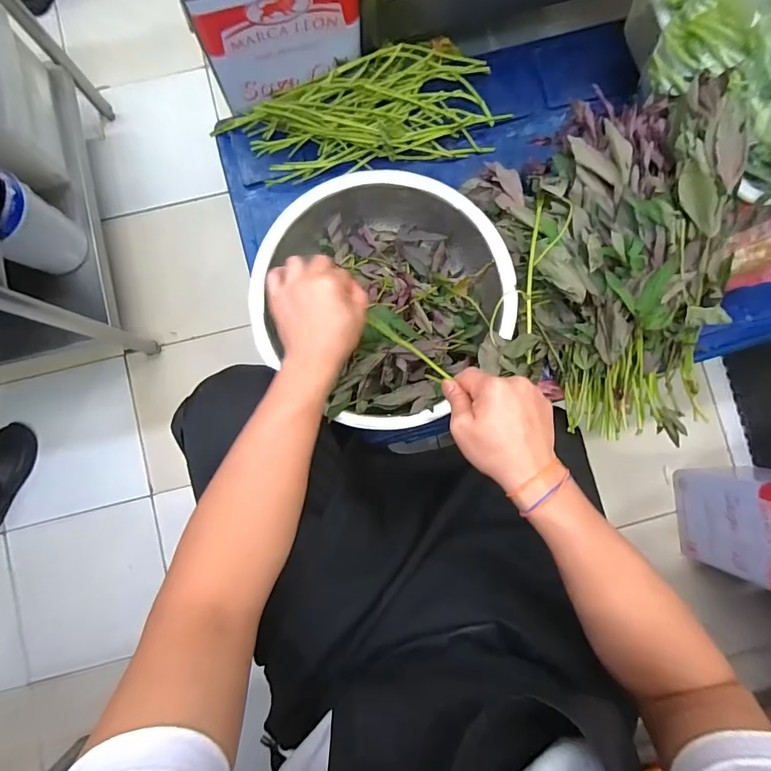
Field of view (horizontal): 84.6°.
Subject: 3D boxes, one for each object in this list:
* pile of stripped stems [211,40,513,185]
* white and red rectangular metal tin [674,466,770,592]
[{"bbox_3d":[-0.040,-0.443,0.681,0.413,0.047,0.180,-9,85,-2],"label":"pile of stripped stems"},{"bbox_3d":[0.947,0.336,1.012,0.266,0.353,0.248,1,85,-1],"label":"white and red rectangular metal tin"}]

